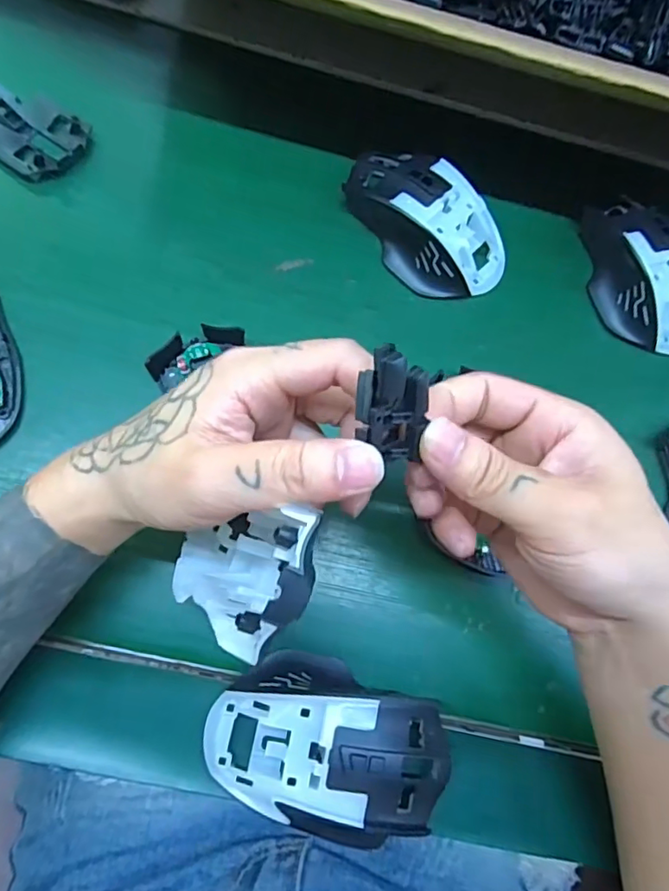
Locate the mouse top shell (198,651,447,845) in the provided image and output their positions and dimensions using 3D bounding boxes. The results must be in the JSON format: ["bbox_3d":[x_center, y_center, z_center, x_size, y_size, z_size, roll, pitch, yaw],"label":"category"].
[{"bbox_3d":[-0.003,0.144,0.262,0.116,0.037,0.069,17,75,7],"label":"mouse top shell"}]

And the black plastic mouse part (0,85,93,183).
[{"bbox_3d":[-0.190,-0.196,0.338,0.066,0.015,0.053,38,79,12],"label":"black plastic mouse part"}]

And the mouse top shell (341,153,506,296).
[{"bbox_3d":[0.056,-0.143,0.341,0.066,0.032,0.109,-43,77,-10],"label":"mouse top shell"}]

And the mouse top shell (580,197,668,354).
[{"bbox_3d":[0.203,-0.113,0.355,0.062,0.036,0.103,-16,74,-3],"label":"mouse top shell"}]

